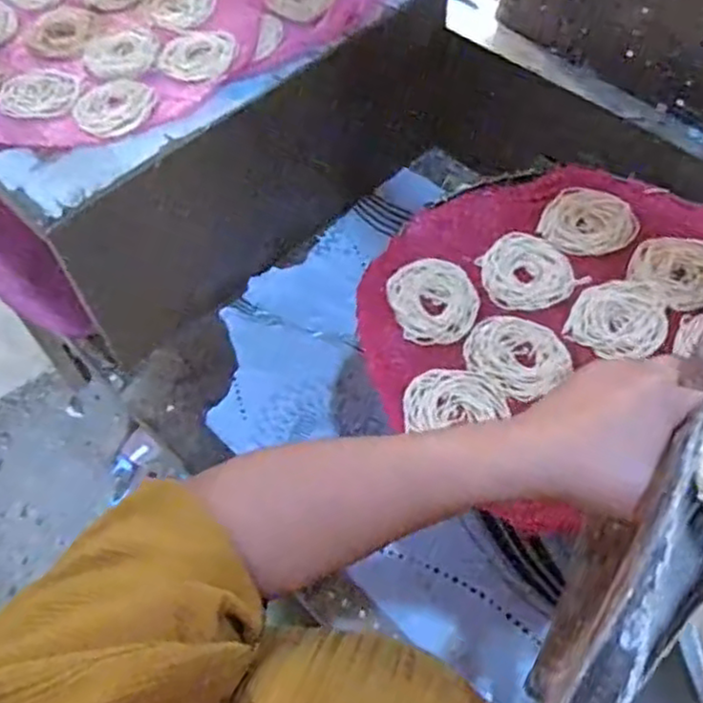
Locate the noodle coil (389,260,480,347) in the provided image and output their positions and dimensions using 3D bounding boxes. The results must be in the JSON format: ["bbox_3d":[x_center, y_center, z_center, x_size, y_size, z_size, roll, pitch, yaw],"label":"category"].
[{"bbox_3d":[0.067,-0.042,0.573,0.071,0.007,0.079,-6,57,-3],"label":"noodle coil"}]

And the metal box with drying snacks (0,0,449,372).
[{"bbox_3d":[-0.271,-0.362,0.887,0.539,0.245,0.616,-37,64,-20],"label":"metal box with drying snacks"}]

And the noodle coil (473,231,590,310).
[{"bbox_3d":[0.147,-0.067,0.587,0.078,0.005,0.076,-1,57,1],"label":"noodle coil"}]

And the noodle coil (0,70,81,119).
[{"bbox_3d":[-0.305,-0.253,0.681,0.073,0.008,0.068,-1,57,1],"label":"noodle coil"}]

